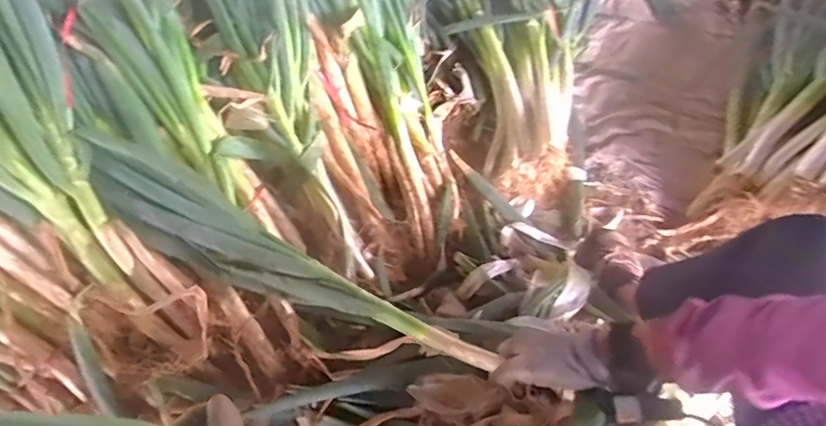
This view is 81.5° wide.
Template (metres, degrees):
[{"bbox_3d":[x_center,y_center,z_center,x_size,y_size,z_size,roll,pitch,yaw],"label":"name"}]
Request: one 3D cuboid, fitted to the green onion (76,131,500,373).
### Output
[{"bbox_3d":[-0.182,0.072,0.667,0.600,0.151,0.077,25,60,10],"label":"green onion"}]

